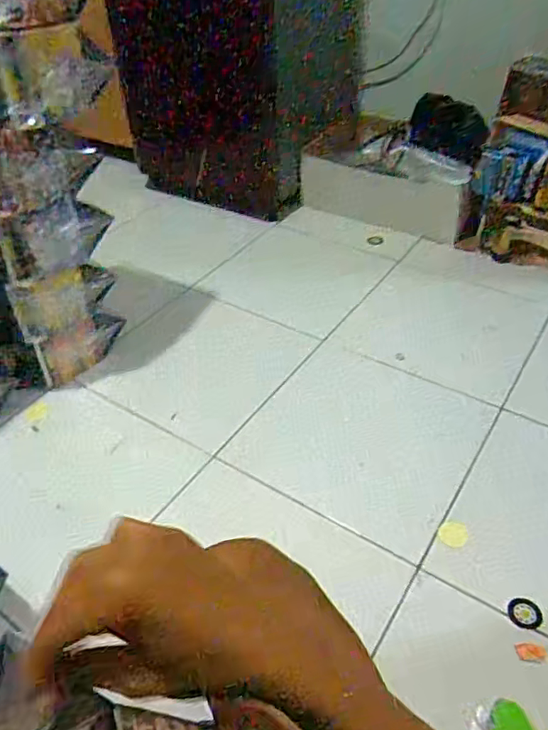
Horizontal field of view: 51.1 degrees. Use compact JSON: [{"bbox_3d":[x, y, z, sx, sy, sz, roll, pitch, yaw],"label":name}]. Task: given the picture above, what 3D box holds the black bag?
[{"bbox_3d":[0.512,-0.680,1.648,0.111,0.150,0.256,-22,46,-20],"label":"black bag"}]

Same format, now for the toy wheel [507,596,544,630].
[{"bbox_3d":[0.350,0.345,0.801,0.045,0.017,0.049,-1,42,1],"label":"toy wheel"}]

